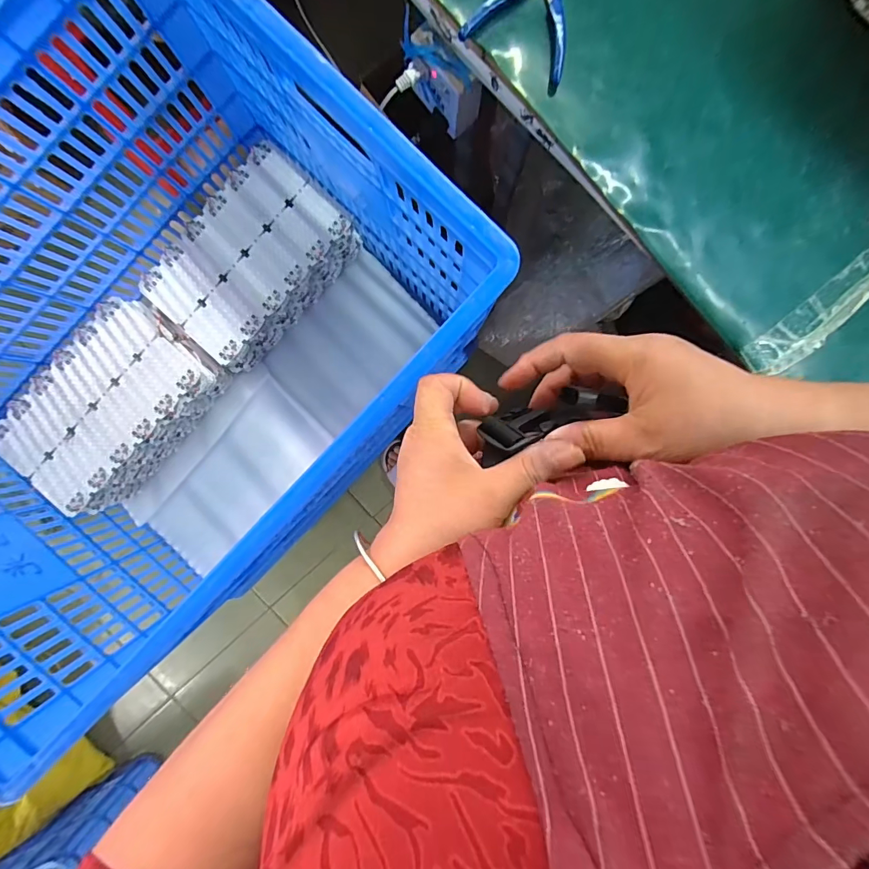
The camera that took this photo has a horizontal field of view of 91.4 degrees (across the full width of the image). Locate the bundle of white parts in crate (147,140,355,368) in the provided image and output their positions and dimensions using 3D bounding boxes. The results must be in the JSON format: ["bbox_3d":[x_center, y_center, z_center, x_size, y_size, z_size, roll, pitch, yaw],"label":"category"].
[{"bbox_3d":[-0.288,-0.274,0.693,0.187,0.101,0.296,41,91,-2],"label":"bundle of white parts in crate"}]

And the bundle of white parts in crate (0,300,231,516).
[{"bbox_3d":[-0.520,-0.046,0.694,0.198,0.088,0.315,43,91,-3],"label":"bundle of white parts in crate"}]

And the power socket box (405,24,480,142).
[{"bbox_3d":[0.007,-0.431,0.522,0.099,0.091,0.044,37,94,-2],"label":"power socket box"}]

